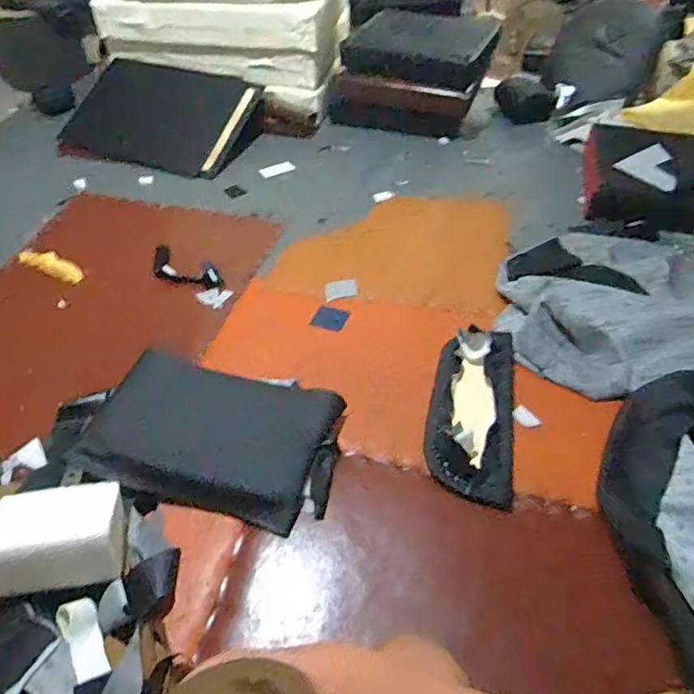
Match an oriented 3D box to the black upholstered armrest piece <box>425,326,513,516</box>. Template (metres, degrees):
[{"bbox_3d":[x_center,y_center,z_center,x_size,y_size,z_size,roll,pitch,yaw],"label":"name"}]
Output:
[{"bbox_3d":[0.262,0.110,1.118,0.168,0.083,0.406,10,47,10],"label":"black upholstered armrest piece"}]

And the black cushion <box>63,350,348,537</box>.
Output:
[{"bbox_3d":[-0.264,0.160,1.068,0.436,0.050,0.304,12,47,12],"label":"black cushion"}]

